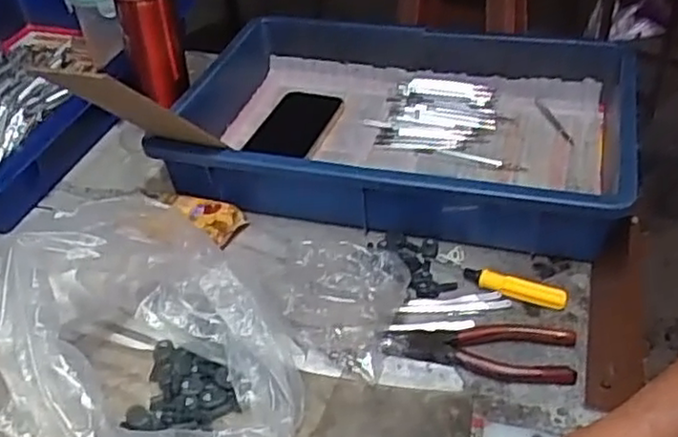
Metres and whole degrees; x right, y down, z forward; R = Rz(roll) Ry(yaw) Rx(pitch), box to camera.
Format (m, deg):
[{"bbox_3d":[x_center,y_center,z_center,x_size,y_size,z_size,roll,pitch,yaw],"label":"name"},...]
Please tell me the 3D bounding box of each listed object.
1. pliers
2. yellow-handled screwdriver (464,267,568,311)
[{"bbox_3d":[0.105,0.095,0.527,0.138,0.018,0.049,8,40,13],"label":"pliers"},{"bbox_3d":[0.142,0.055,0.569,0.083,0.013,0.015,17,43,23],"label":"yellow-handled screwdriver"}]

